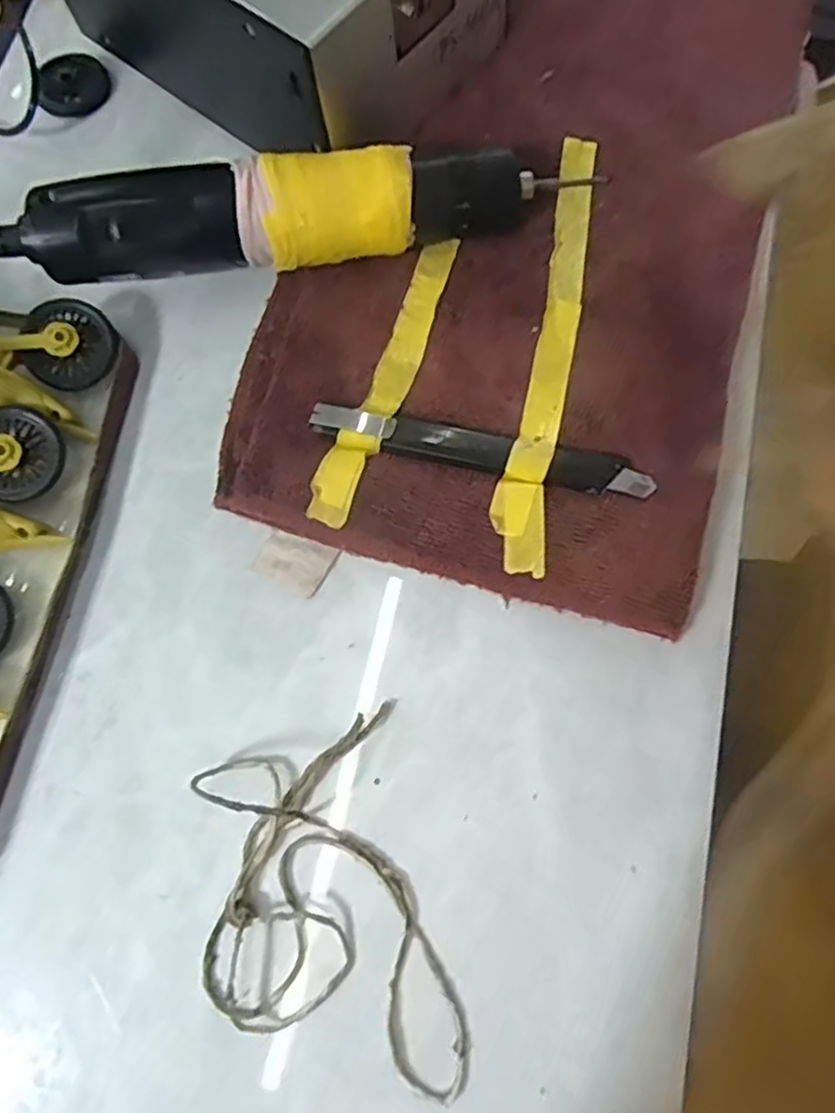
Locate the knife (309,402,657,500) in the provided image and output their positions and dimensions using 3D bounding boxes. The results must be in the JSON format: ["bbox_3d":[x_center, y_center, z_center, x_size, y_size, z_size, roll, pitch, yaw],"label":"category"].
[{"bbox_3d":[0.026,-0.044,0.281,0.138,0.005,0.019,13,76,5],"label":"knife"}]

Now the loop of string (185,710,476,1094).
[{"bbox_3d":[-0.036,0.127,0.245,0.084,0.011,0.126,-14,76,-2],"label":"loop of string"}]

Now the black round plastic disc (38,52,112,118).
[{"bbox_3d":[-0.178,-0.244,0.356,0.036,0.004,0.029,-21,97,-11],"label":"black round plastic disc"}]

